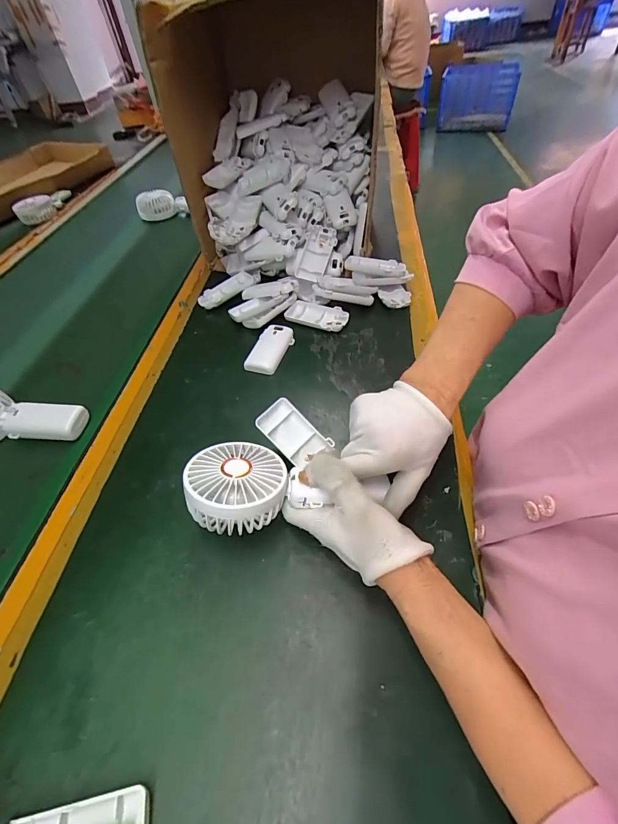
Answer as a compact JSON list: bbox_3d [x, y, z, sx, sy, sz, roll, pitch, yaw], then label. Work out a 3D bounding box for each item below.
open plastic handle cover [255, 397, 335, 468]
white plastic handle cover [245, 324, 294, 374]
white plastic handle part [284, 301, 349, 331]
[{"bbox_3d":[-0.018,0.023,0.392,0.075,0.014,0.045,44,69,-5],"label":"open plastic handle cover"},{"bbox_3d":[-0.054,-0.091,0.526,0.045,0.017,0.090,14,52,14],"label":"white plastic handle cover"},{"bbox_3d":[0.011,-0.148,0.568,0.101,0.014,0.047,18,53,17],"label":"white plastic handle part"}]

